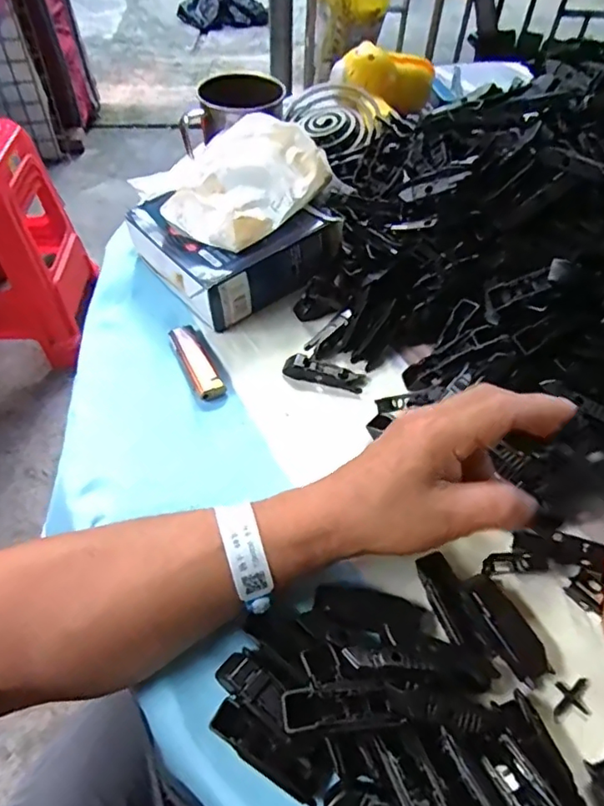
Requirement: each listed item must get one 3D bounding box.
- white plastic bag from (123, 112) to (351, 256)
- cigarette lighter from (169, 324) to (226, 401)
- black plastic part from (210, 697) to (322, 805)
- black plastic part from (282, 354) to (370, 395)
[{"bbox_3d":[-0.051,-0.198,0.486,0.149,0.044,0.111,-35,62,-24],"label":"white plastic bag"},{"bbox_3d":[-0.087,-0.035,0.455,0.022,0.011,0.080,-22,57,-17],"label":"cigarette lighter"},{"bbox_3d":[-0.018,0.187,0.296,0.066,0.018,0.019,28,57,18],"label":"black plastic part"},{"bbox_3d":[0.019,-0.024,0.451,0.068,0.014,0.019,10,54,6],"label":"black plastic part"}]

